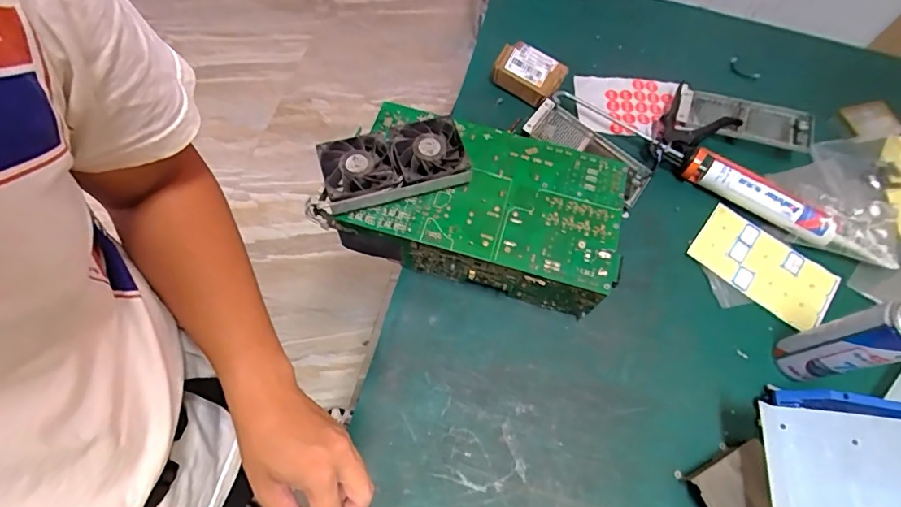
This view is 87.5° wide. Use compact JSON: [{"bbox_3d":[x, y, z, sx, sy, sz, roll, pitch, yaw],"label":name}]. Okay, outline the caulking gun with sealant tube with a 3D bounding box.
[{"bbox_3d":[0.483,-0.178,0.830,0.595,0.055,0.195,32,67,11],"label":"caulking gun with sealant tube"}]

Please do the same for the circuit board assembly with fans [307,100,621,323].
[{"bbox_3d":[0.035,-0.082,0.685,0.411,0.133,0.213,16,65,3],"label":"circuit board assembly with fans"}]

